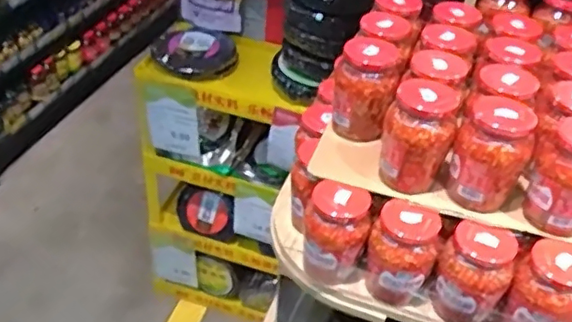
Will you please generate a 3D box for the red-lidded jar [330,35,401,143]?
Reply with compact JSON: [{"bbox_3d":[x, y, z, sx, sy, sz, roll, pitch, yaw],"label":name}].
[{"bbox_3d":[0.101,-0.091,0.755,0.073,0.116,0.082,10,39,6],"label":"red-lidded jar"}]

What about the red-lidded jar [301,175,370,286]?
[{"bbox_3d":[0.061,0.093,0.721,0.075,0.129,0.066,7,39,3],"label":"red-lidded jar"}]

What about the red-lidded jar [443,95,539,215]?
[{"bbox_3d":[0.230,-0.005,0.661,0.075,0.117,0.066,20,41,18],"label":"red-lidded jar"}]

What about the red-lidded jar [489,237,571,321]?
[{"bbox_3d":[0.295,0.152,0.662,0.067,0.116,0.075,-27,48,-33],"label":"red-lidded jar"}]

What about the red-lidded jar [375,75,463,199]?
[{"bbox_3d":[0.151,-0.029,0.680,0.073,0.121,0.069,3,39,-2],"label":"red-lidded jar"}]

